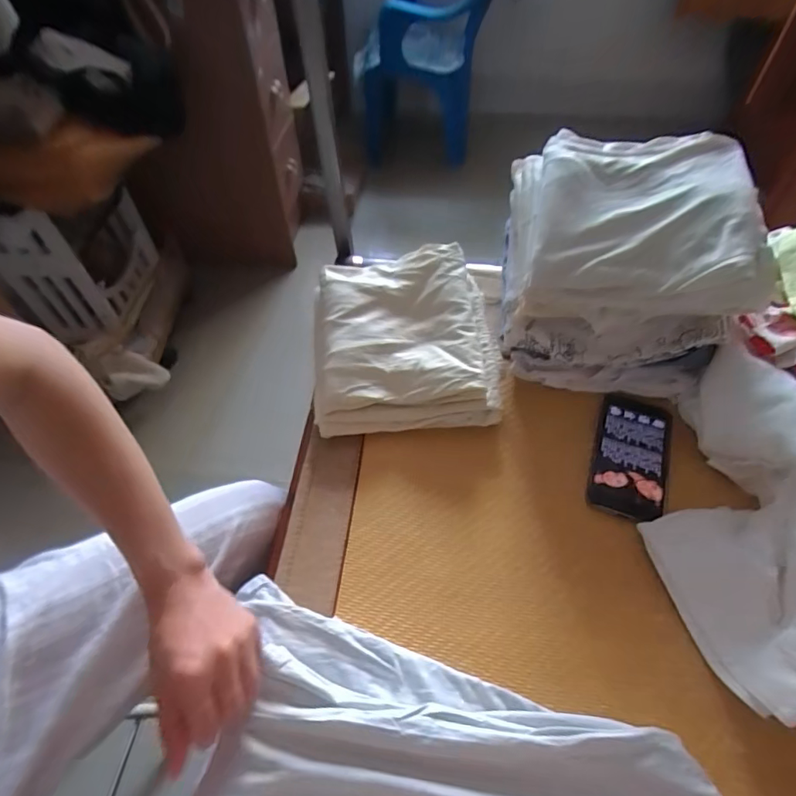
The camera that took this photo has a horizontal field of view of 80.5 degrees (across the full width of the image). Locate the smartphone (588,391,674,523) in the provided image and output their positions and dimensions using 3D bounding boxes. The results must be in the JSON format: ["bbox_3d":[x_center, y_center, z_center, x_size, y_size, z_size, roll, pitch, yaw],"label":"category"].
[{"bbox_3d":[0.246,0.058,0.496,0.072,0.012,0.148,18,55,13],"label":"smartphone"}]

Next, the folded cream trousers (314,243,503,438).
[{"bbox_3d":[0.007,-0.067,0.547,0.200,0.089,0.207,-4,53,-2],"label":"folded cream trousers"}]

